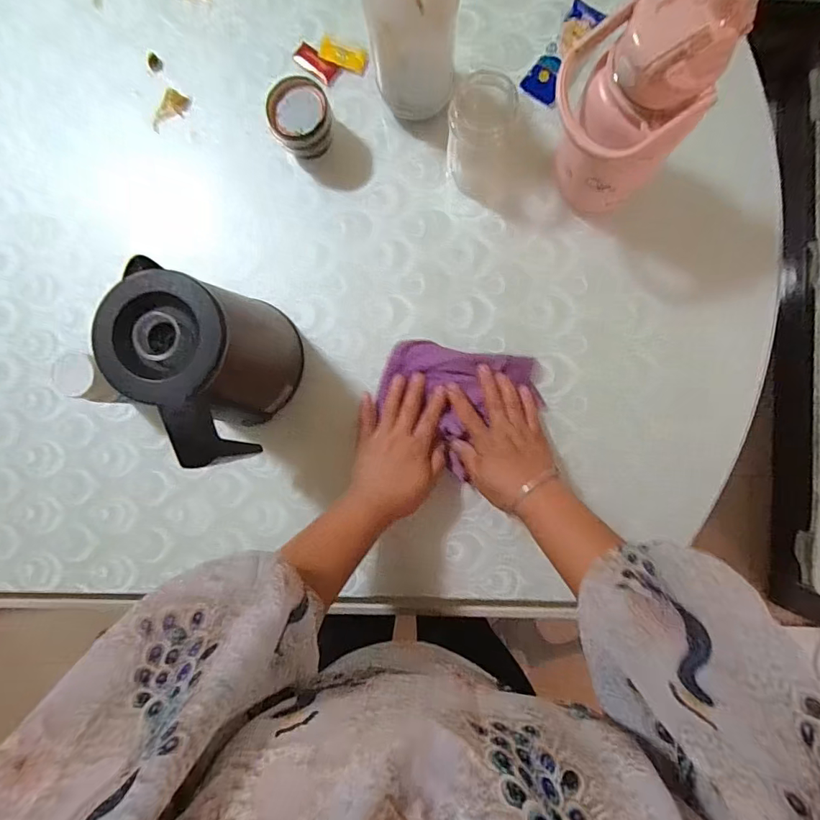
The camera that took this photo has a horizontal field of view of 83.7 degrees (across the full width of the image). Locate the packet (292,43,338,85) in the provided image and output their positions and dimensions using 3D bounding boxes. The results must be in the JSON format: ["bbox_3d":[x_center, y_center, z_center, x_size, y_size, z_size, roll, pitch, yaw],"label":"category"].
[{"bbox_3d":[-0.115,-0.416,0.548,0.058,0.008,0.027,39,93,3],"label":"packet"}]

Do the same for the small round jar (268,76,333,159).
[{"bbox_3d":[-0.119,-0.323,0.520,0.067,0.060,0.068,0,91,4],"label":"small round jar"}]

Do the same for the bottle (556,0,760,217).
[{"bbox_3d":[0.187,-0.263,0.408,0.122,0.201,0.103,-24,89,4],"label":"bottle"}]

